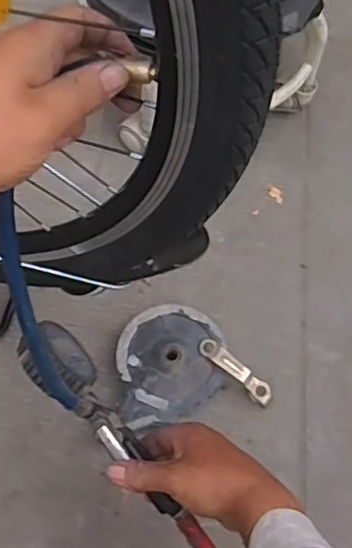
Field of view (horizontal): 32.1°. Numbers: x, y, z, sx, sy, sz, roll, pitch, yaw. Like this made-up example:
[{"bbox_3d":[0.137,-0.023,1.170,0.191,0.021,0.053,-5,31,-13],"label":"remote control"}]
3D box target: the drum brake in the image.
[{"bbox_3d":[0.006,0.103,0.712,0.169,0.045,0.137,-11,68,-12],"label":"drum brake"}]

